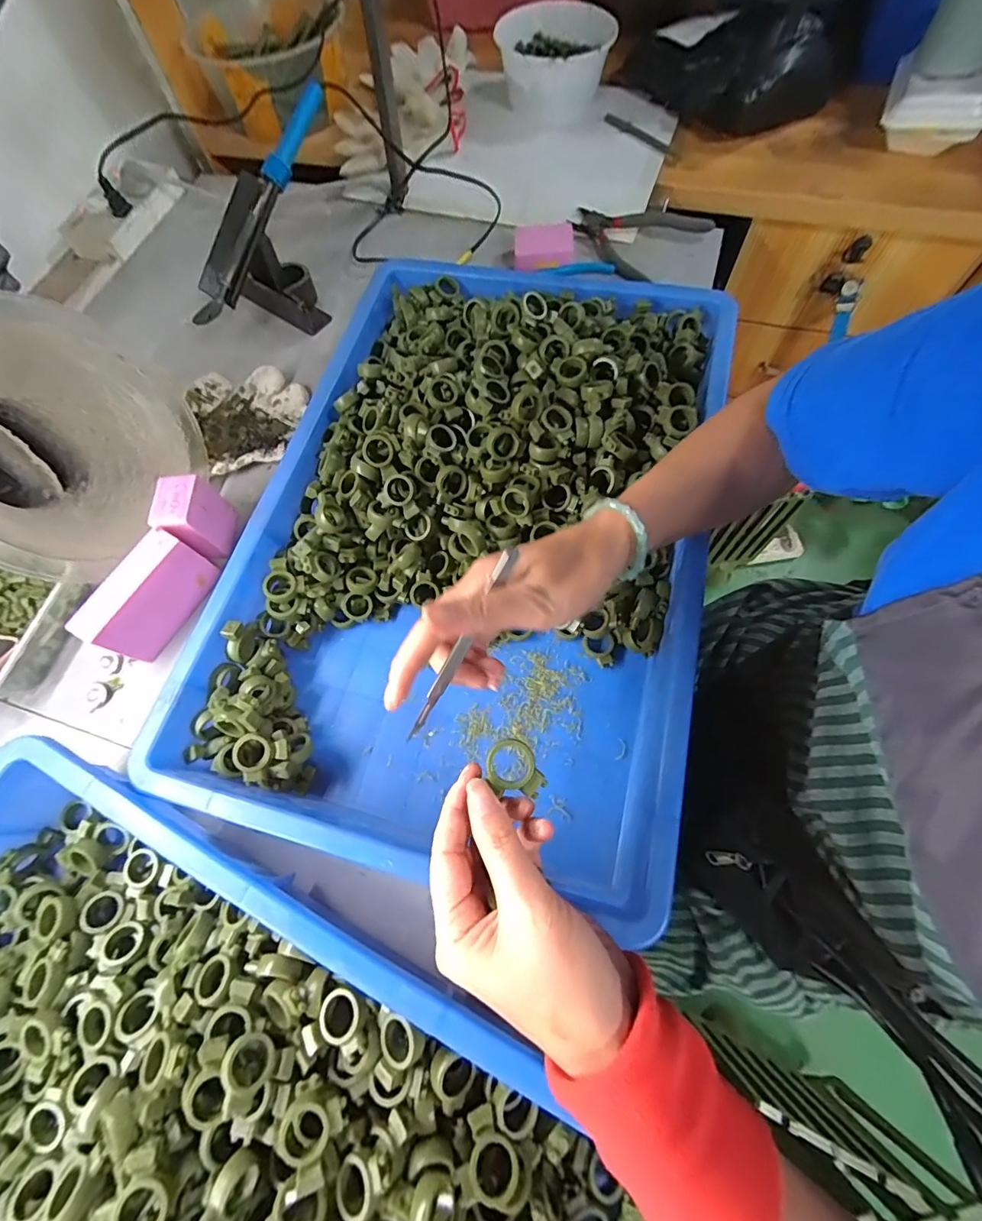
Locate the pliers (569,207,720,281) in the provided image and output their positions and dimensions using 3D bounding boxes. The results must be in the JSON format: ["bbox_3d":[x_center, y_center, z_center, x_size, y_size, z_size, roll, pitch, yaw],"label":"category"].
[{"bbox_3d":[0.189,-0.503,0.619,0.142,0.017,0.148,-41,72,-13],"label":"pliers"}]

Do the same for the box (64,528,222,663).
[{"bbox_3d":[-0.310,-0.013,0.429,0.036,0.064,0.107,25,72,12],"label":"box"}]

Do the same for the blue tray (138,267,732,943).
[{"bbox_3d":[-0.011,-0.082,0.420,0.370,0.098,0.554,11,69,7],"label":"blue tray"}]

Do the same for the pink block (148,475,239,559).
[{"bbox_3d":[-0.286,-0.089,0.455,0.042,0.063,0.061,0,68,3],"label":"pink block"}]

